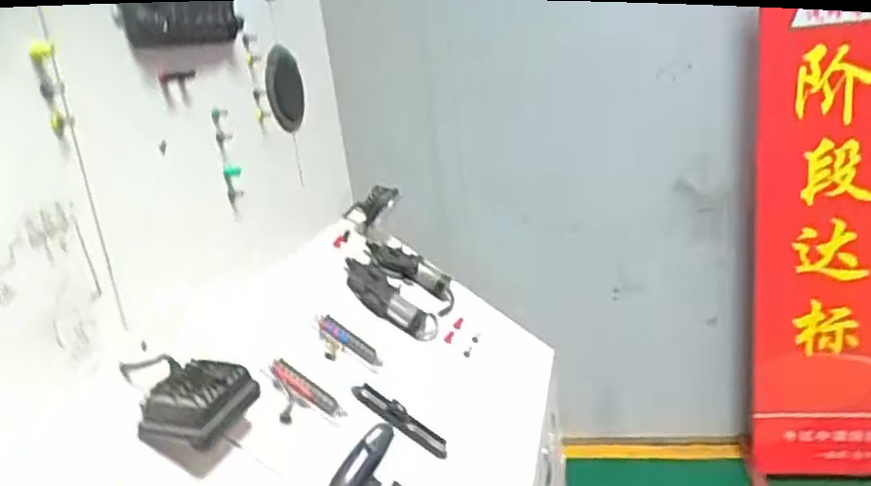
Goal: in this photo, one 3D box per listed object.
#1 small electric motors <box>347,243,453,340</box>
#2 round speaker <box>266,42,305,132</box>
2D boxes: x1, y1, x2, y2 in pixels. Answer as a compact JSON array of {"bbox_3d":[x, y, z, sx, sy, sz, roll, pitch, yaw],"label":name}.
[{"bbox_3d":[-0.055,0.069,1.217,0.176,0.031,0.226,37,22,-1],"label":"small electric motors"},{"bbox_3d":[-0.230,-0.237,1.085,0.016,0.134,0.120,-2,54,13],"label":"round speaker"}]

